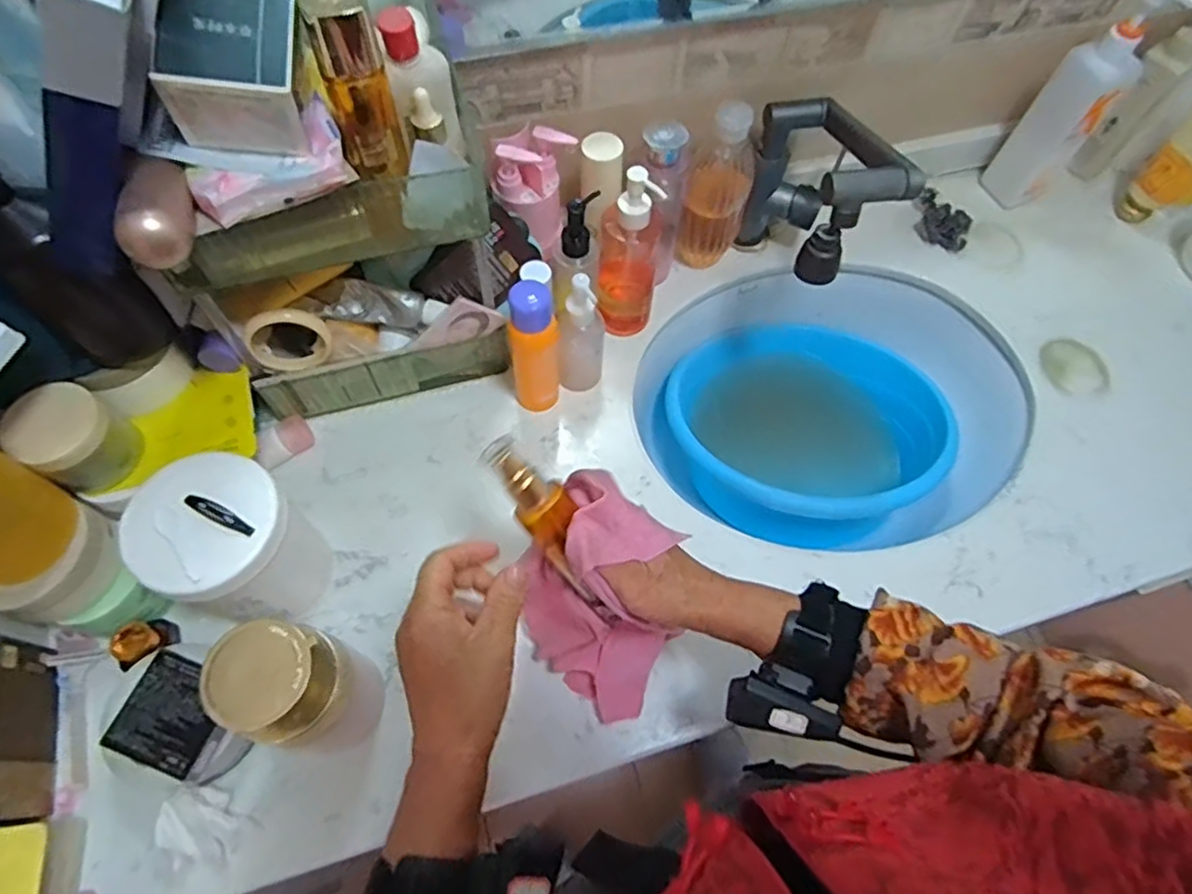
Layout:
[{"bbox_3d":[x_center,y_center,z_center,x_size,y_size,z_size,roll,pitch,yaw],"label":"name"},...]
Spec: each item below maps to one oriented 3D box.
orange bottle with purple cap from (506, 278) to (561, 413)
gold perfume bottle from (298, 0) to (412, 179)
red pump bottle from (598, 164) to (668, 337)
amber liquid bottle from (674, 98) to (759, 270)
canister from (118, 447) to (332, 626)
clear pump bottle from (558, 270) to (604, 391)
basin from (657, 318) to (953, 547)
[{"bbox_3d":[-0.056,-0.089,0.622,0.044,0.159,0.041,0,65,-3],"label":"orange bottle with purple cap"},{"bbox_3d":[-0.157,-0.238,0.444,0.039,0.125,0.030,-15,66,-10],"label":"gold perfume bottle"},{"bbox_3d":[0.034,-0.191,0.656,0.060,0.188,0.056,6,65,0],"label":"red pump bottle"},{"bbox_3d":[0.132,-0.274,0.712,0.067,0.186,0.084,18,65,5],"label":"amber liquid bottle"},{"bbox_3d":[-0.286,0.083,0.538,0.105,0.147,0.099,1,65,-2],"label":"canister"},{"bbox_3d":[-0.013,-0.107,0.640,0.041,0.141,0.039,7,65,1],"label":"clear pump bottle"},{"bbox_3d":[0.241,-0.021,0.797,0.280,0.205,0.295,41,69,15],"label":"basin"}]

